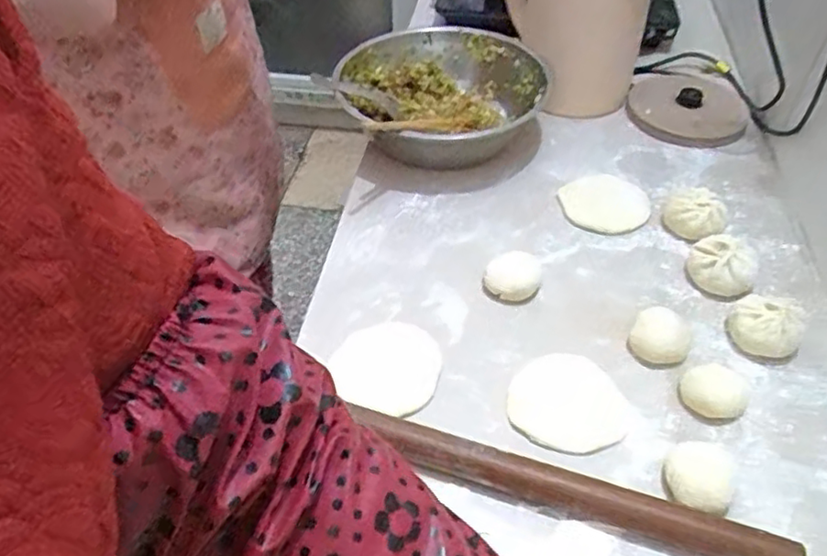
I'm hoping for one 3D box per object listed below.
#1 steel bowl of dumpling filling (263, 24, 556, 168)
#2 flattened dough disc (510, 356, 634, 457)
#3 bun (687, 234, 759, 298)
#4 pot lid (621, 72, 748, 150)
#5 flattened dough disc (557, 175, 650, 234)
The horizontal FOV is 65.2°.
[{"bbox_3d":[0.024,-0.236,0.845,0.255,0.080,0.247,0,47,0],"label":"steel bowl of dumpling filling"},{"bbox_3d":[0.135,0.110,0.567,0.099,0.007,0.096,0,47,0],"label":"flattened dough disc"},{"bbox_3d":[0.314,-0.011,0.659,0.064,0.042,0.051,28,52,23],"label":"bun"},{"bbox_3d":[0.378,-0.243,0.889,0.158,0.039,0.176,17,49,15],"label":"pot lid"},{"bbox_3d":[0.223,-0.089,0.762,0.105,0.008,0.100,0,47,0],"label":"flattened dough disc"}]

